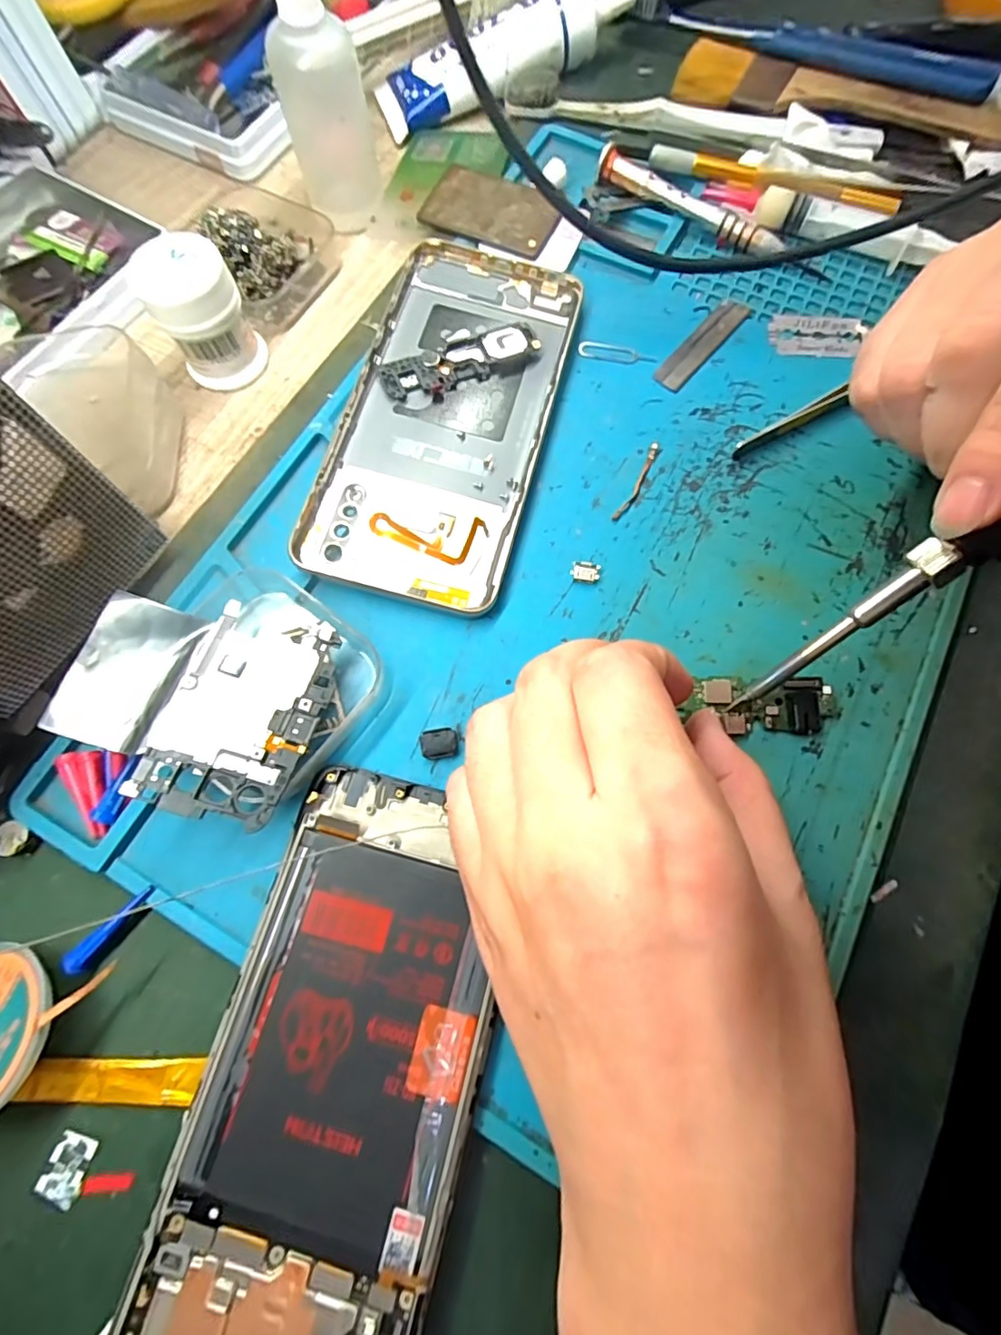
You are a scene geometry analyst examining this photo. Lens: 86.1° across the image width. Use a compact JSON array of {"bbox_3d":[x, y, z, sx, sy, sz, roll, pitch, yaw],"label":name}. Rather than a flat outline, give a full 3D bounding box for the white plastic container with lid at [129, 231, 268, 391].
[{"bbox_3d":[-0.118,-0.140,0.213,0.033,0.048,0.026,-28,74,-8],"label":"white plastic container with lid"}]

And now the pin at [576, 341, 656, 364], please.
[{"bbox_3d":[0.049,-0.132,0.227,0.033,0.004,0.009,14,79,6],"label":"pin"}]

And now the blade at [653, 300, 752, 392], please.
[{"bbox_3d":[0.086,-0.138,0.227,0.014,0.004,0.056,38,77,11],"label":"blade"}]

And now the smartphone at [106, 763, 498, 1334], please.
[{"bbox_3d":[-0.043,0.111,0.148,0.071,0.010,0.155,13,73,5],"label":"smartphone"}]

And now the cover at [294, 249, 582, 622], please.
[{"bbox_3d":[-0.020,-0.101,0.212,0.074,0.014,0.159,14,73,5],"label":"cover"}]

